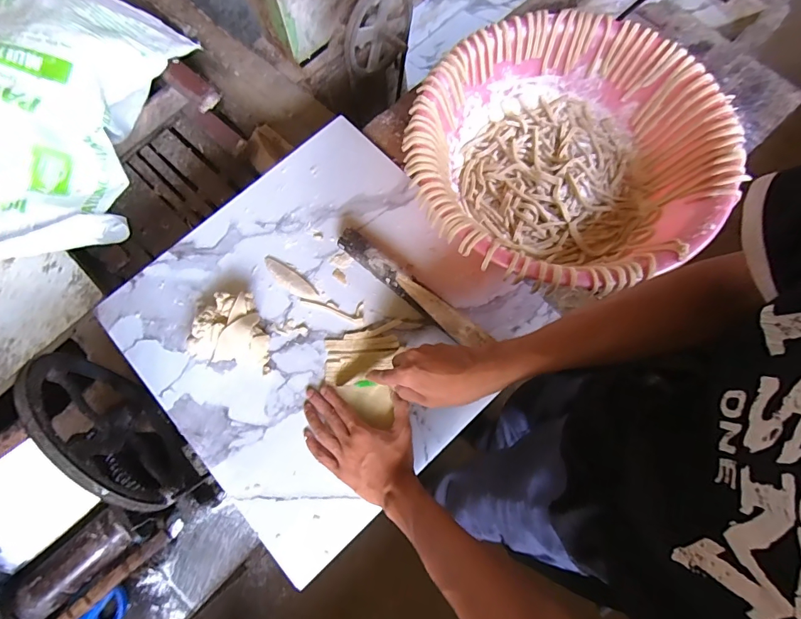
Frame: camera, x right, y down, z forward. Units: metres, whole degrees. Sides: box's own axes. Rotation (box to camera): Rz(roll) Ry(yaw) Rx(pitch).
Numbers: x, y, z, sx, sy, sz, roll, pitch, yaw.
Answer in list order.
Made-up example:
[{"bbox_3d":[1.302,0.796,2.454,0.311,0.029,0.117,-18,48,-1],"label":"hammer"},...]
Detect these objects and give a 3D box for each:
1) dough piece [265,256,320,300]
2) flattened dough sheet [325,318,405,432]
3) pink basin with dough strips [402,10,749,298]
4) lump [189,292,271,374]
[{"bbox_3d":[-0.166,-0.047,0.622,0.100,0.014,0.028,37,77,10],"label":"dough piece"},{"bbox_3d":[-0.055,0.084,0.581,0.100,0.008,0.139,0,73,2],"label":"flattened dough sheet"},{"bbox_3d":[0.221,-0.212,0.604,0.405,0.119,0.398,0,73,0],"label":"pink basin with dough strips"},{"bbox_3d":[-0.234,0.026,0.587,0.107,0.044,0.099,10,74,3],"label":"lump"}]

